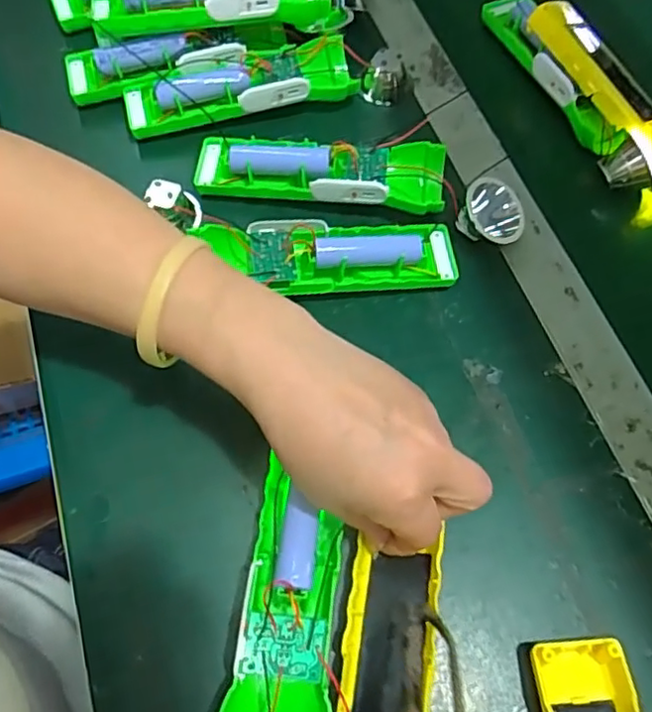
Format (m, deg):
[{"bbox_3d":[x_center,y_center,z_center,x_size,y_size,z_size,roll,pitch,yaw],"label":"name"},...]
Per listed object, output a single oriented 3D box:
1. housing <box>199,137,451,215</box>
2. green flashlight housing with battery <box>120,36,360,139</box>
[{"bbox_3d":[-0.004,-0.123,0.412,0.163,0.029,0.049,6,65,0],"label":"housing"},{"bbox_3d":[-0.063,-0.192,0.443,0.162,0.034,0.041,-11,66,-7],"label":"green flashlight housing with battery"}]

